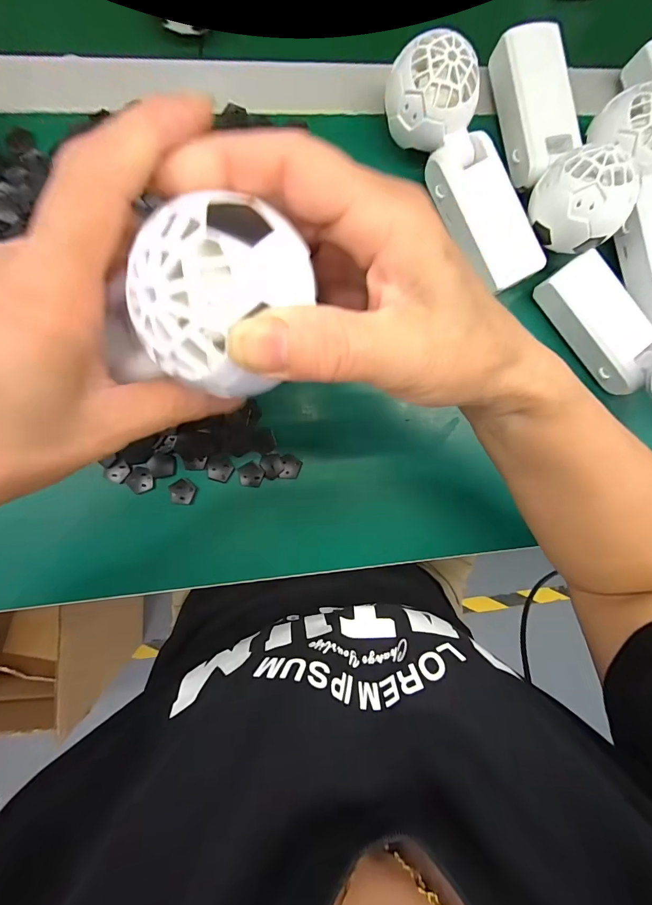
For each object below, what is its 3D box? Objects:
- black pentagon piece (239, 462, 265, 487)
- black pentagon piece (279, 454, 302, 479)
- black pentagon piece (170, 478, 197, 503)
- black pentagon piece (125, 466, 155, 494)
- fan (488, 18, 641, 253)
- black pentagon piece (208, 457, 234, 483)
[{"bbox_3d":[-0.055,0.017,0.284,0.018,0.004,0.017,25,86,-5],"label":"black pentagon piece"},{"bbox_3d":[-0.026,0.011,0.291,0.016,0.006,0.018,4,88,-7],"label":"black pentagon piece"},{"bbox_3d":[-0.104,0.028,0.279,0.017,0.004,0.017,22,86,-6],"label":"black pentagon piece"},{"bbox_3d":[-0.132,0.020,0.276,0.018,0.004,0.018,-43,93,-6],"label":"black pentagon piece"},{"bbox_3d":[0.162,-0.227,0.277,0.050,0.049,0.167,-9,76,-7],"label":"fan"},{"bbox_3d":[-0.077,0.013,0.283,0.018,0.004,0.018,-1,89,-7],"label":"black pentagon piece"}]

